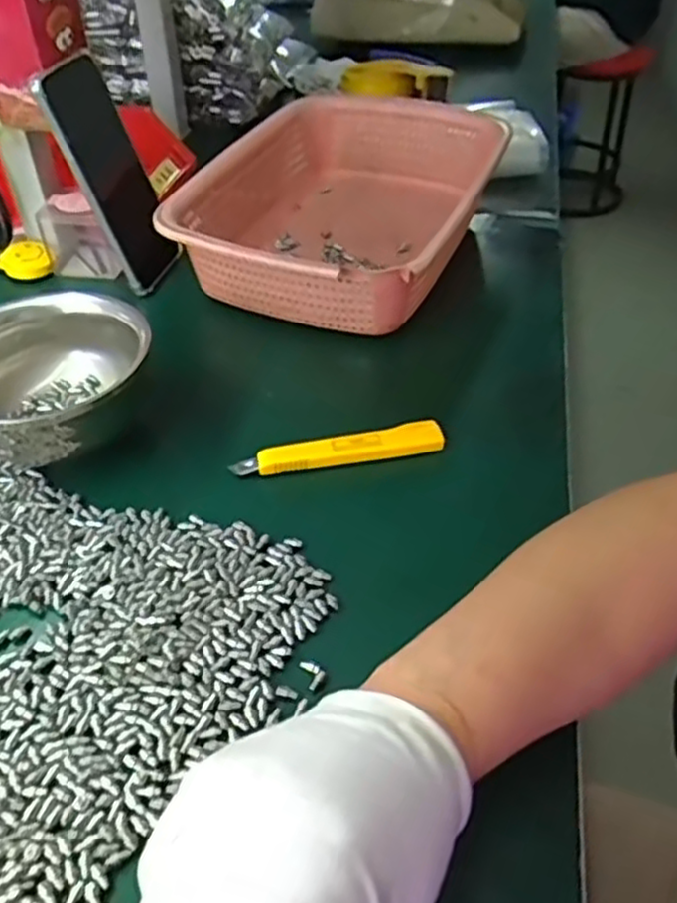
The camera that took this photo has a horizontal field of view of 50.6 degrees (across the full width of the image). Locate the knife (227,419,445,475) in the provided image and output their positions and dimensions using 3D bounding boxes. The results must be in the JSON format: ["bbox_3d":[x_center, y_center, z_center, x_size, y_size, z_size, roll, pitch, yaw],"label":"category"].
[{"bbox_3d":[0.002,-0.002,0.437,0.128,0.011,0.019,-10,45,-10],"label":"knife"}]

